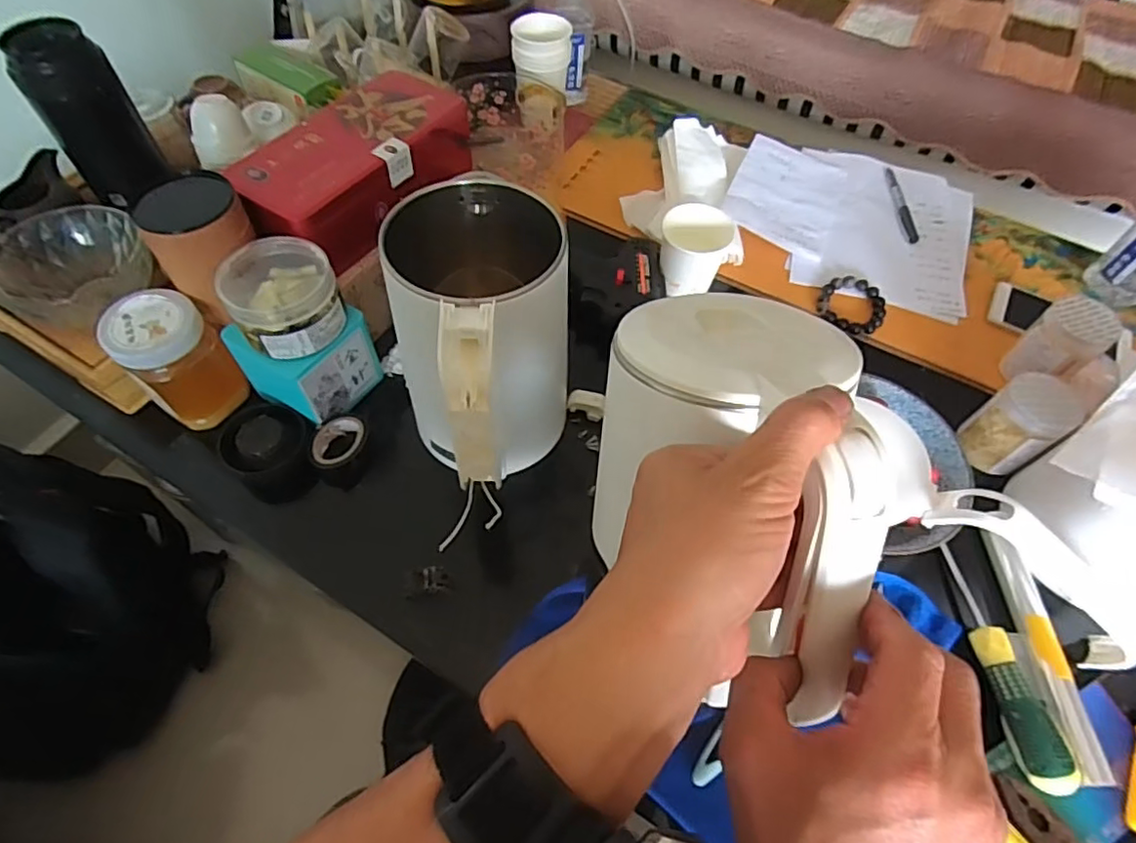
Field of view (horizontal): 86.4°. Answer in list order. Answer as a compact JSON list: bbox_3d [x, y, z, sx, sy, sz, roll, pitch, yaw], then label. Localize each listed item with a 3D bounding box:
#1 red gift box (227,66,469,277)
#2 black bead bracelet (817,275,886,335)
[{"bbox_3d":[-0.190,-0.233,0.556,0.119,0.059,0.219,24,59,11],"label":"red gift box"},{"bbox_3d":[0.308,-0.126,0.655,0.070,0.015,0.069,2,57,-3],"label":"black bead bracelet"}]

